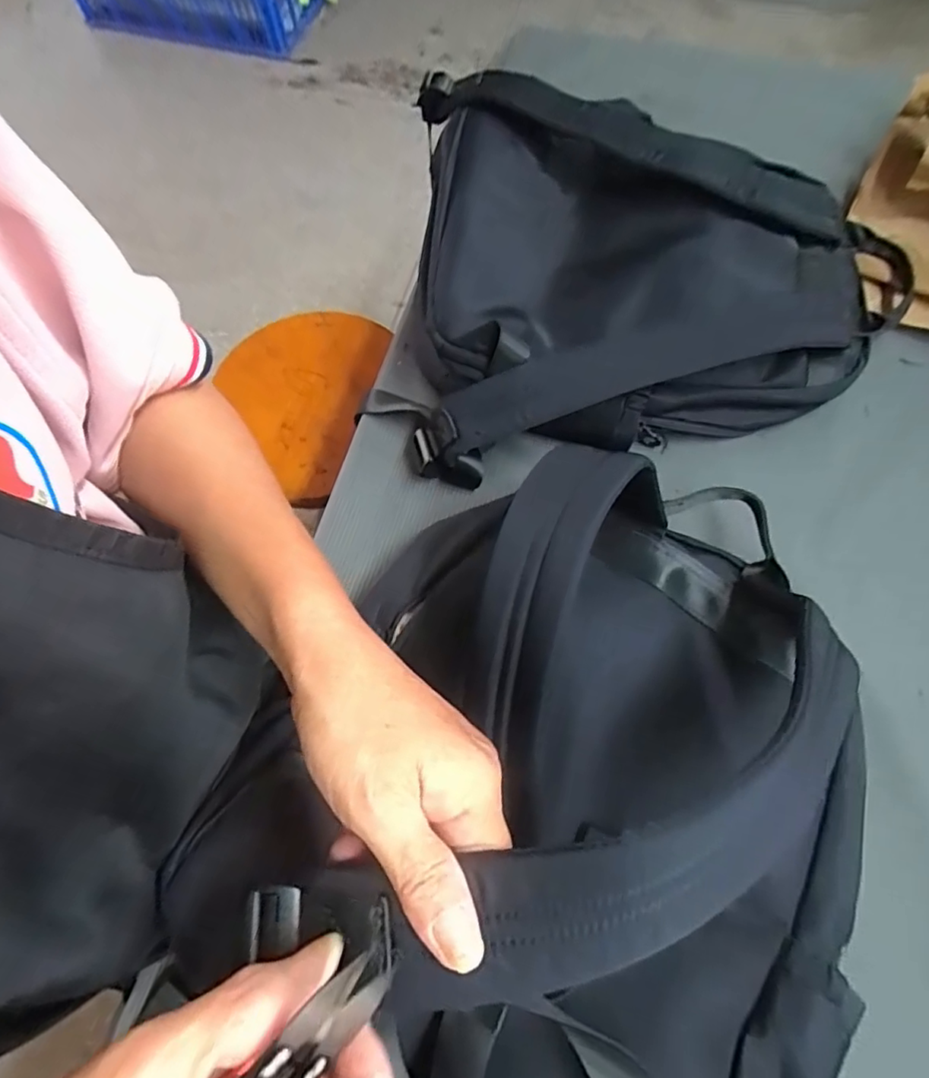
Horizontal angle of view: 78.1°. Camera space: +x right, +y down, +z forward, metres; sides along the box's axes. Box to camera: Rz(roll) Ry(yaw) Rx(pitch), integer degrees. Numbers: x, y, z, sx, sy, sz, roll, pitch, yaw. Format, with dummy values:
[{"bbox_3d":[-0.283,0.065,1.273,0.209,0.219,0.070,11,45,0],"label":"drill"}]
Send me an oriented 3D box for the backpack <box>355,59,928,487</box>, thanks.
[{"bbox_3d":[0.152,-0.223,0.474,0.400,0.082,0.362,4,68,4],"label":"backpack"}]

